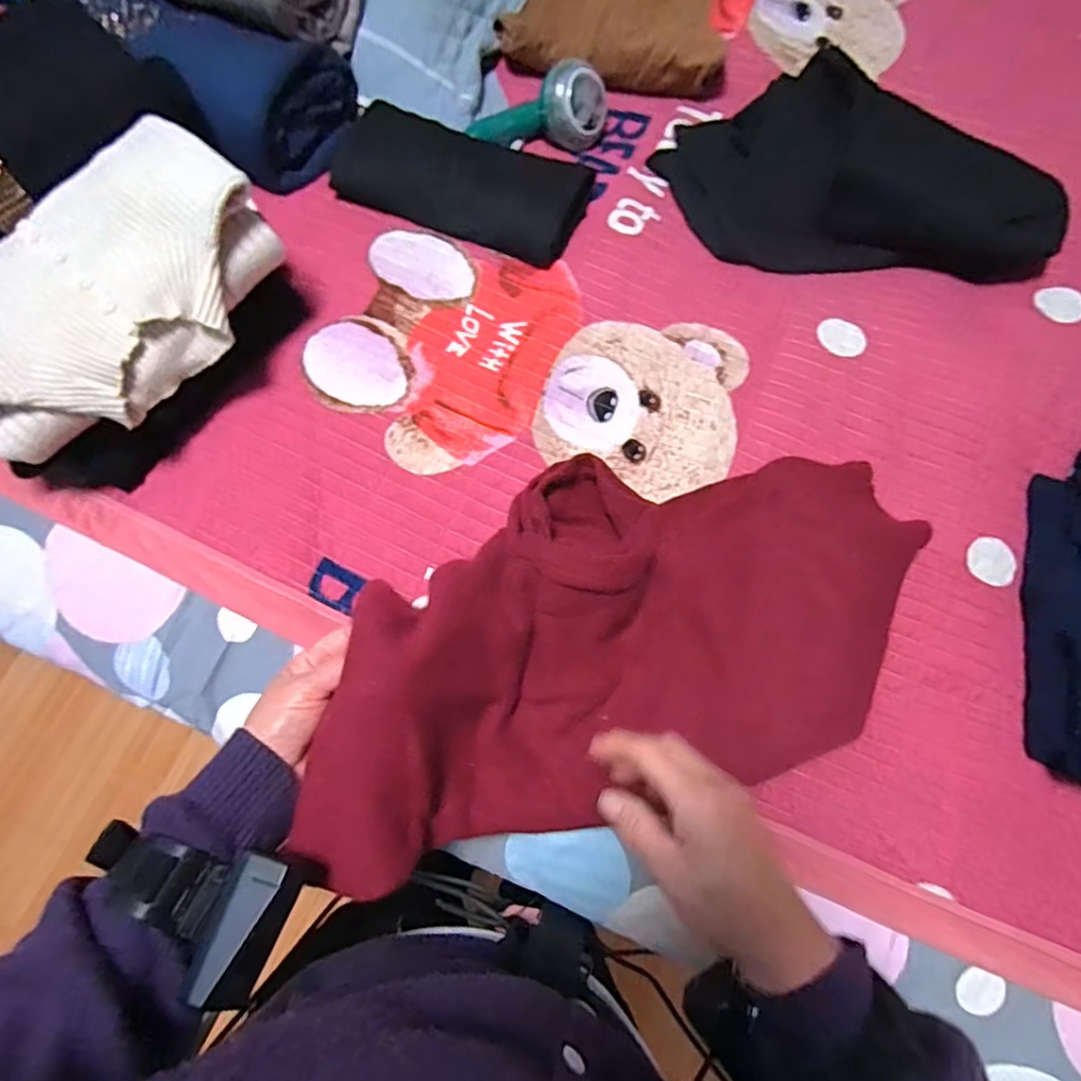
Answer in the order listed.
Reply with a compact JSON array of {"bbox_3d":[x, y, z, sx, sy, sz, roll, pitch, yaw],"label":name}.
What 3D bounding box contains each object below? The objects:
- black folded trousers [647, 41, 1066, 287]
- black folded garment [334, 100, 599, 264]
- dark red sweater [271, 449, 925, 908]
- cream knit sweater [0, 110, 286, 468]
[{"bbox_3d":[0.310,-0.352,0.604,0.295,0.044,0.328,-31,77,-10],"label":"black folded trousers"},{"bbox_3d":[-0.077,-0.335,0.554,0.231,0.056,0.089,17,74,3],"label":"black folded garment"},{"bbox_3d":[0.066,0.065,0.428,0.452,0.081,0.242,-18,76,-13],"label":"dark red sweater"},{"bbox_3d":[-0.325,-0.180,0.439,0.156,0.069,0.253,42,77,10],"label":"cream knit sweater"}]

